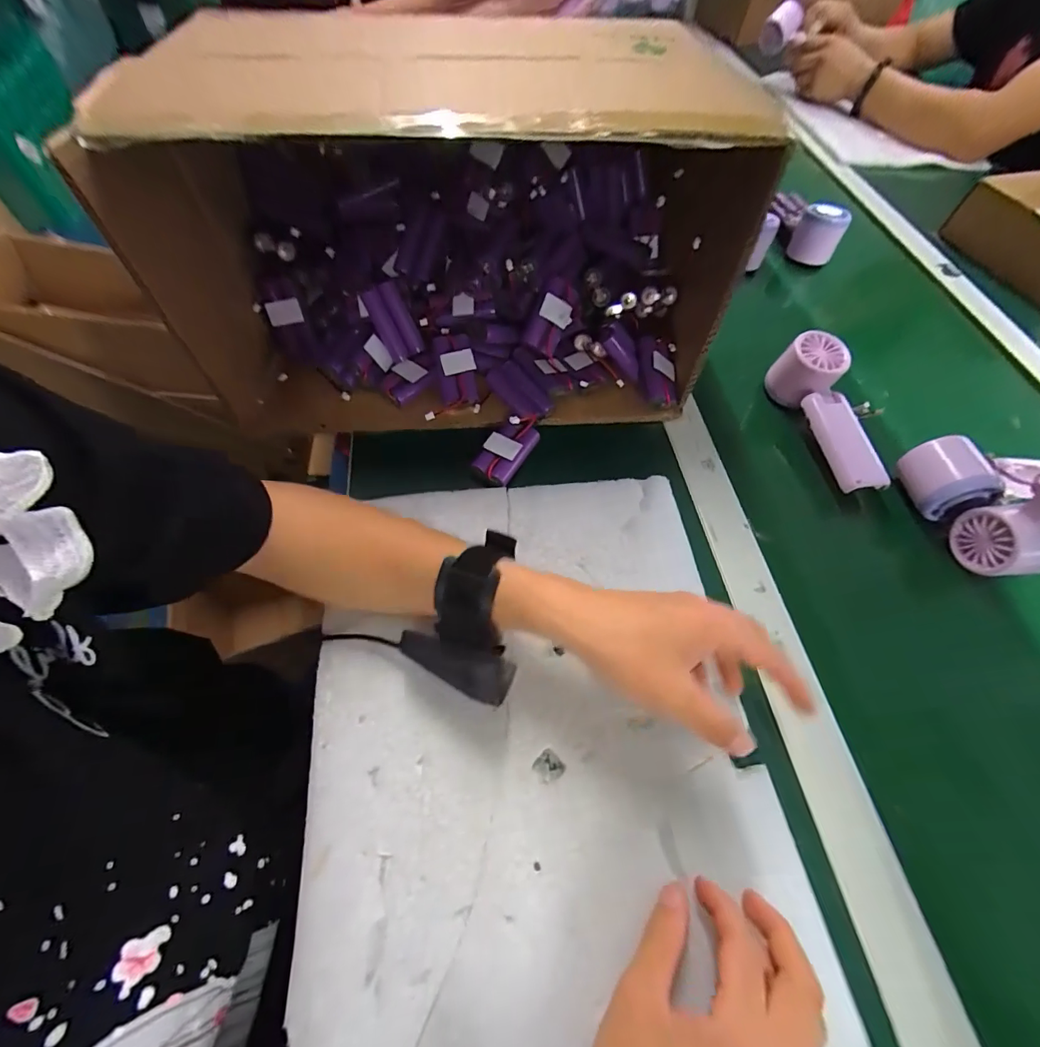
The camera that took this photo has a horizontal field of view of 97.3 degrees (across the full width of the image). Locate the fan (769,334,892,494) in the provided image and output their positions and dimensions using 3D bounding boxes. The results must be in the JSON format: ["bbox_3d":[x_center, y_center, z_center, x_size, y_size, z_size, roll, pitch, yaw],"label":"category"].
[{"bbox_3d":[0.297,-0.106,0.431,0.054,0.048,0.159,-11,60,-7],"label":"fan"}]

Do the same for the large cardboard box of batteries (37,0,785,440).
[{"bbox_3d":[-0.056,-0.252,0.403,0.430,0.201,0.265,-4,59,-3],"label":"large cardboard box of batteries"}]

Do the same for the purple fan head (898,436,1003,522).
[{"bbox_3d":[0.370,-0.041,0.396,0.044,0.047,0.056,-1,59,-1],"label":"purple fan head"}]

